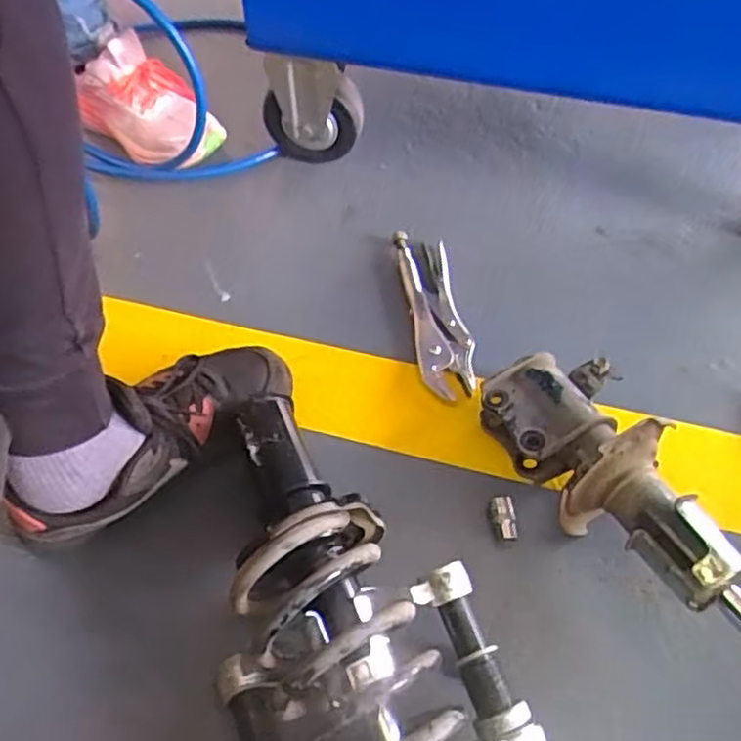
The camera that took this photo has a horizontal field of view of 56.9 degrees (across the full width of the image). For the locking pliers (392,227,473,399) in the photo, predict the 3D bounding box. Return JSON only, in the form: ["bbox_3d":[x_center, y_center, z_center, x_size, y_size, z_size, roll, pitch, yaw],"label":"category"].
[{"bbox_3d":[0.073,-0.067,0.768,0.058,0.024,0.217,-7,58,-4],"label":"locking pliers"}]

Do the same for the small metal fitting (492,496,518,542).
[{"bbox_3d":[0.125,0.137,0.634,0.019,0.014,0.040,-8,71,-5],"label":"small metal fitting"}]

